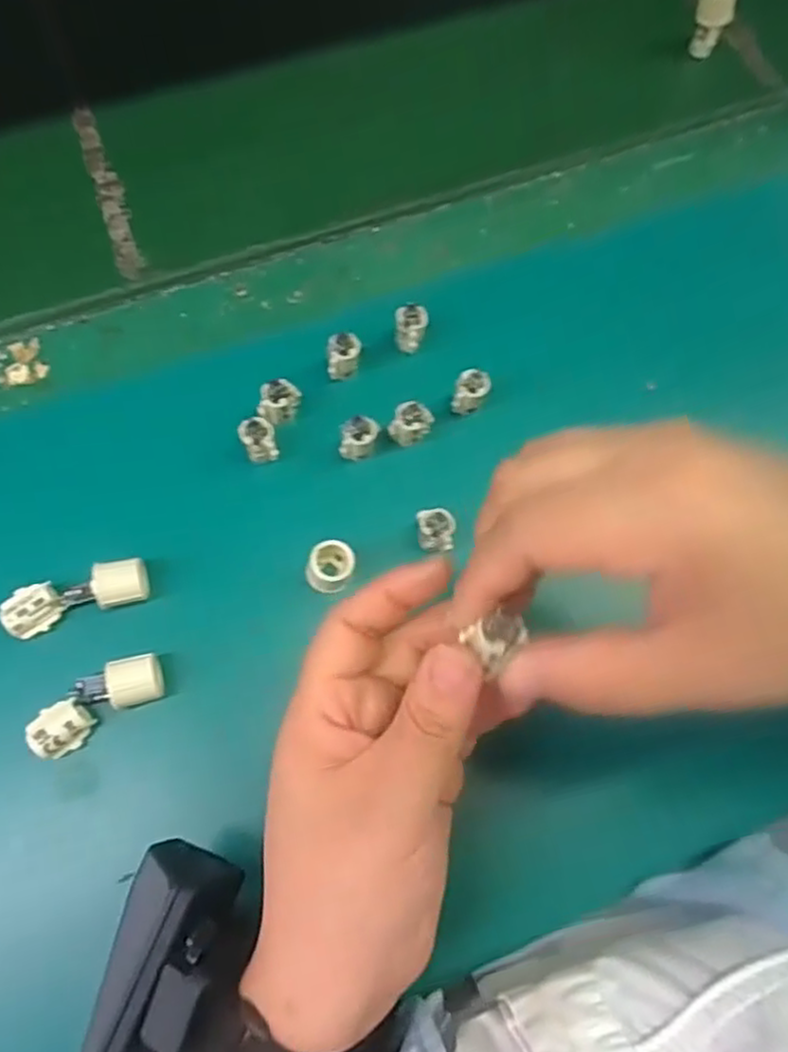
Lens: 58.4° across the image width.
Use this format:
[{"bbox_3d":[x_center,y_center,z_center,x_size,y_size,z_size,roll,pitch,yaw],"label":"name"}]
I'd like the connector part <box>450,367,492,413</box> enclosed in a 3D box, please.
[{"bbox_3d":[0.038,-0.065,0.343,0.016,0.020,0.015,11,69,3],"label":"connector part"}]

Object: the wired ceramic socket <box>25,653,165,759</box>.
[{"bbox_3d":[-0.123,0.072,0.293,0.056,0.018,0.025,-29,72,-12],"label":"wired ceramic socket"}]

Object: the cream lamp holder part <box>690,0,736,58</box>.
[{"bbox_3d":[0.201,-0.323,0.447,0.023,0.044,0.020,20,69,6],"label":"cream lamp holder part"}]

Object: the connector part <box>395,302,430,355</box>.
[{"bbox_3d":[0.009,-0.097,0.353,0.016,0.026,0.013,2,68,-1],"label":"connector part"}]

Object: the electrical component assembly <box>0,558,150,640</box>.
[{"bbox_3d":[-0.136,0.030,0.305,0.061,0.015,0.019,-16,70,-8],"label":"electrical component assembly"}]

